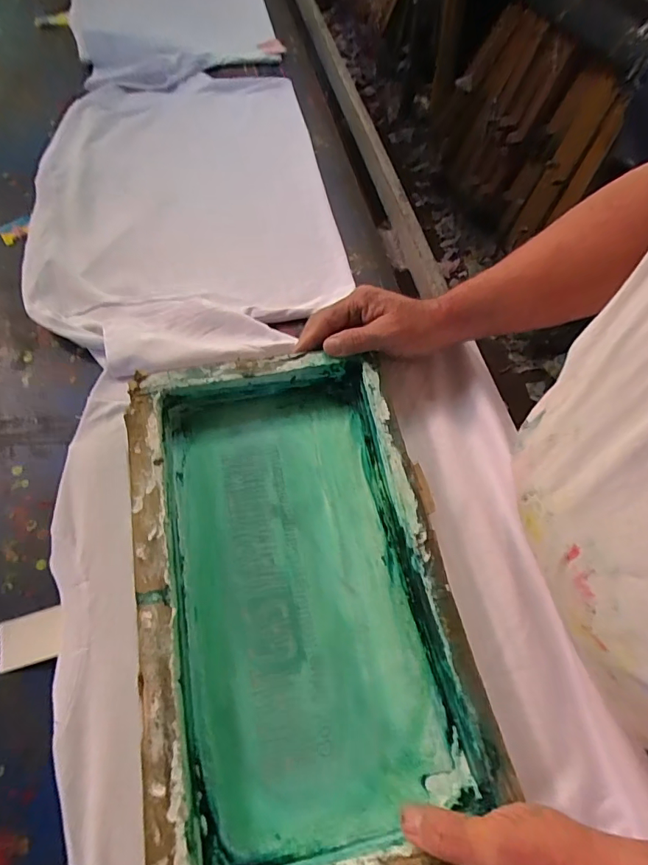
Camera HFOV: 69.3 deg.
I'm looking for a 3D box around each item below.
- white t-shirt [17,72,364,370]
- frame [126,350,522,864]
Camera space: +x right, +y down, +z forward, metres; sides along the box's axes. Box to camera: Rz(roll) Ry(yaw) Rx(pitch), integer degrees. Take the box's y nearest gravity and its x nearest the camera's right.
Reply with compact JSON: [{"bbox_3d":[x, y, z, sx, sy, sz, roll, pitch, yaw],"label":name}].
[{"bbox_3d":[-0.198,-0.350,0.670,0.389,0.049,0.540,-7,63,-9],"label":"white t-shirt"},{"bbox_3d":[-0.026,0.116,0.380,0.228,0.055,0.392,-12,63,-6],"label":"frame"}]

